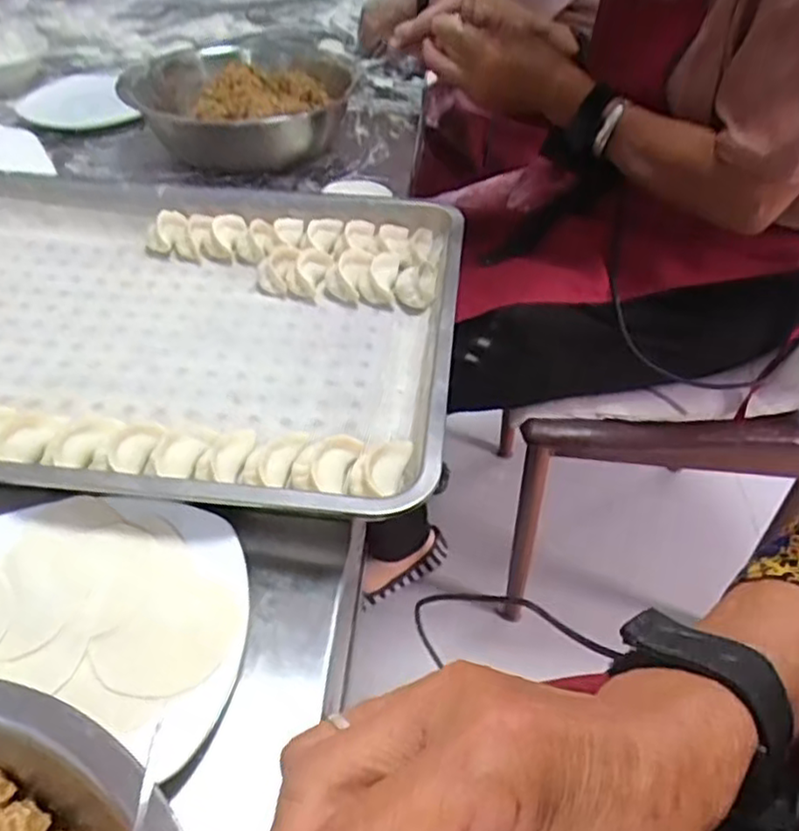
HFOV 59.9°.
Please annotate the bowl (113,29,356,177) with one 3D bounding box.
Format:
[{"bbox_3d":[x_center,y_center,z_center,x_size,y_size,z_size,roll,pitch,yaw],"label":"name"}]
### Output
[{"bbox_3d":[-0.190,-0.377,0.846,0.220,0.086,0.252,32,49,29],"label":"bowl"}]

